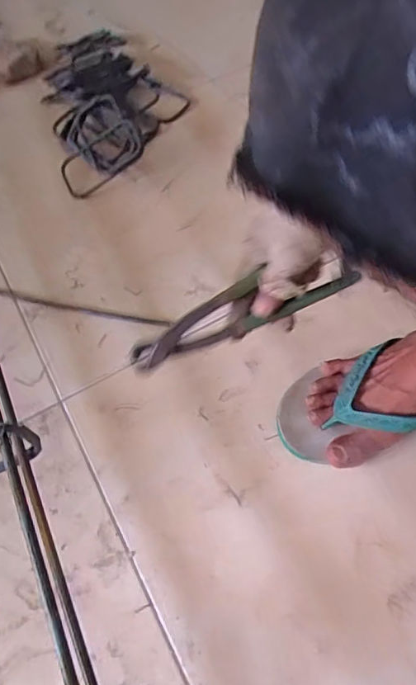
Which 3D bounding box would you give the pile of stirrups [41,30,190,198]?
[{"bbox_3d":[-0.148,-0.394,0.841,0.226,0.085,0.335,-14,55,-3],"label":"pile of stirrups"}]

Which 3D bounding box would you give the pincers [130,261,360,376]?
[{"bbox_3d":[0.029,-0.028,0.456,0.212,0.045,0.034,-21,55,4],"label":"pincers"}]

